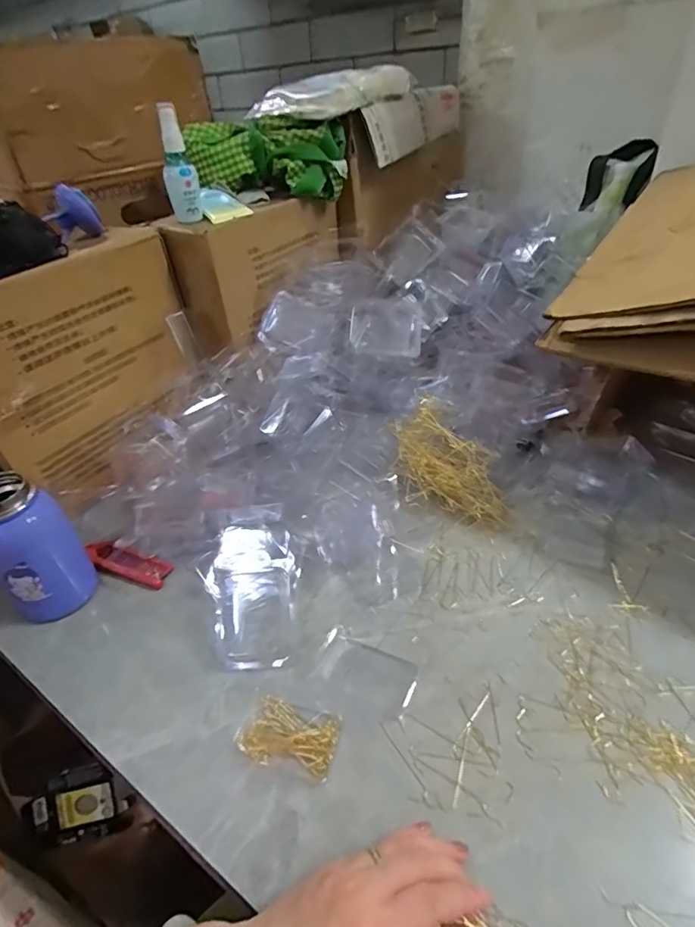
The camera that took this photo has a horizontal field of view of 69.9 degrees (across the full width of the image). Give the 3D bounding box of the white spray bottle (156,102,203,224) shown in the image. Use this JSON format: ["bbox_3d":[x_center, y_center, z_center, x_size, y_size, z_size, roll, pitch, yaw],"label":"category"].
[{"bbox_3d":[-0.199,-0.349,0.586,0.038,0.117,0.032,-14,38,-11],"label":"white spray bottle"}]

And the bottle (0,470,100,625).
[{"bbox_3d":[-0.291,0.082,0.462,0.074,0.137,0.063,-32,45,-30],"label":"bottle"}]

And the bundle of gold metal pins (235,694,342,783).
[{"bbox_3d":[-0.044,0.206,0.381,0.075,0.014,0.048,8,39,16],"label":"bundle of gold metal pins"}]

